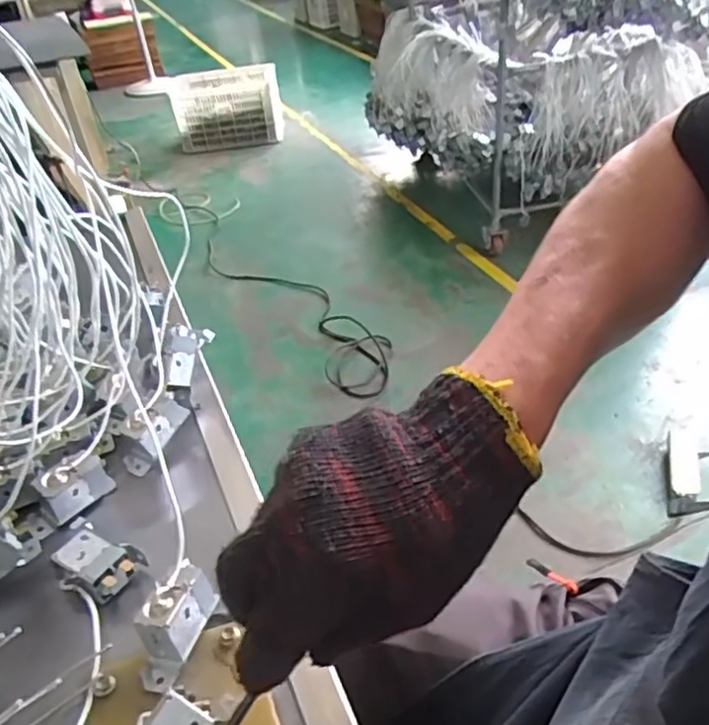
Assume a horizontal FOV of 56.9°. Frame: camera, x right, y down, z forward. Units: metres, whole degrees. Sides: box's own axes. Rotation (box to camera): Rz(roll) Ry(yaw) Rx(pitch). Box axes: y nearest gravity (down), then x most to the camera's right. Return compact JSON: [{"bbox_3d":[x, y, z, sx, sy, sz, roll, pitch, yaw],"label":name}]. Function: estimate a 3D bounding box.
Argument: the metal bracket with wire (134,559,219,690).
[{"bbox_3d":[-0.108,0.154,0.394,0.026,0.037,0.066,9,41,20],"label":"metal bracket with wire"}]

